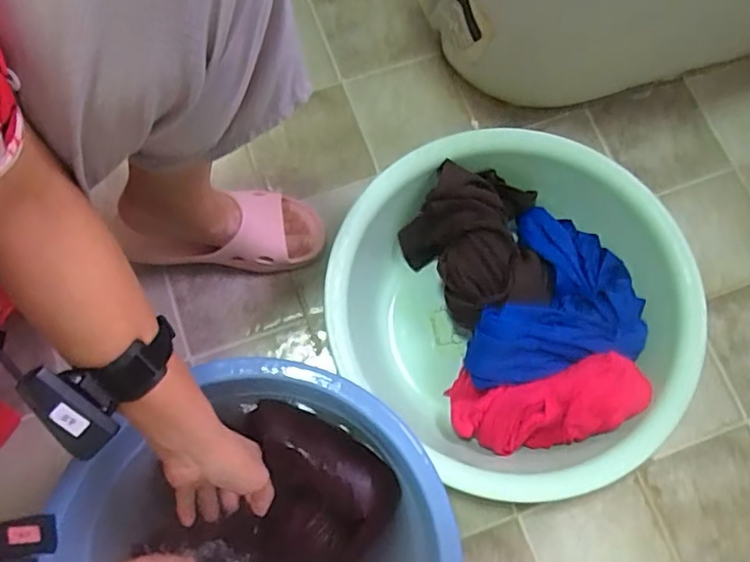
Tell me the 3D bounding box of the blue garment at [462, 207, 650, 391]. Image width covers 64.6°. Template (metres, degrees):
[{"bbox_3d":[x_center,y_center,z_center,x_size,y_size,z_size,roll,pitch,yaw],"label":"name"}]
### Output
[{"bbox_3d":[0.215,0.033,0.665,0.169,0.061,0.224,24,75,6],"label":"blue garment"}]

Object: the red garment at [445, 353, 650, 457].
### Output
[{"bbox_3d":[0.178,0.130,0.632,0.210,0.053,0.091,-16,73,23],"label":"red garment"}]

